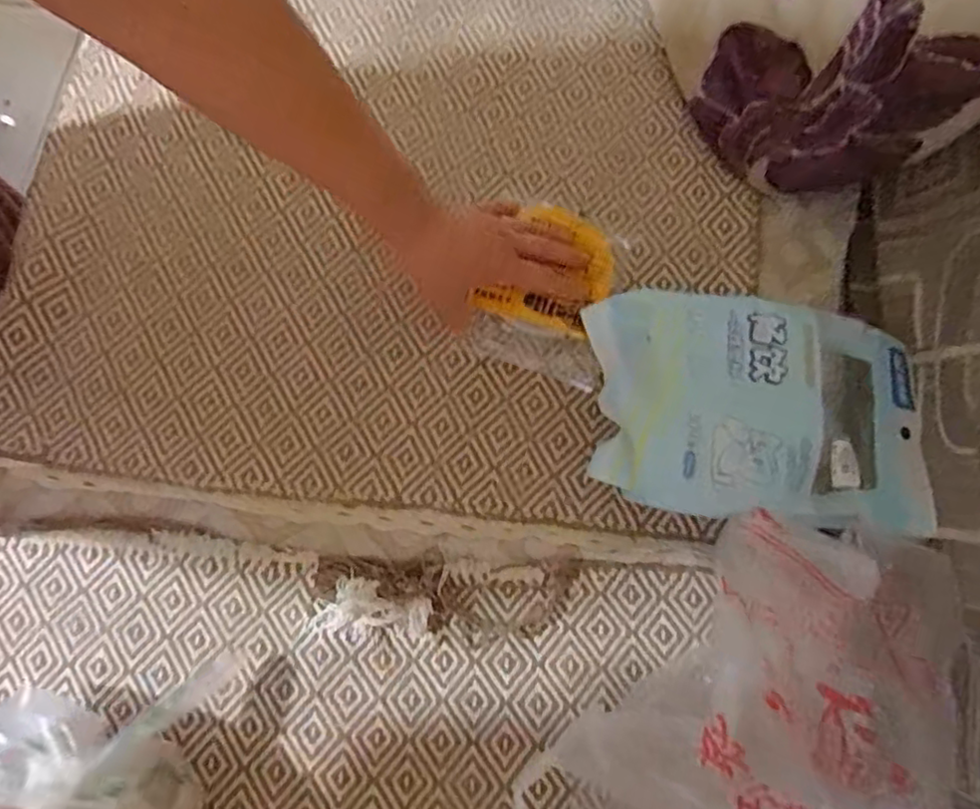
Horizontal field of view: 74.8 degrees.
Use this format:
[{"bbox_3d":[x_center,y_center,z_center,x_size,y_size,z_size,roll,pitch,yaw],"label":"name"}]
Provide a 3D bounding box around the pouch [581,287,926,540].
[{"bbox_3d":[0.191,0.007,0.460,0.244,0.075,0.158,5,77,3],"label":"pouch"}]

